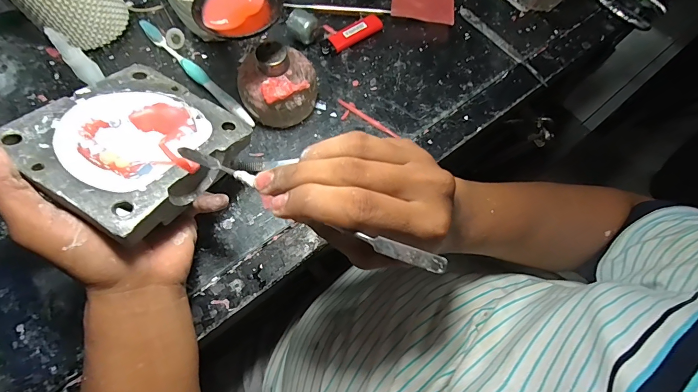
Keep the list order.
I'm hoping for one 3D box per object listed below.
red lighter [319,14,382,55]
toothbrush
[{"bbox_3d":[0.003,-0.189,0.414,0.079,0.013,0.025,-34,73,-14],"label":"red lighter"},{"bbox_3d":[-0.167,-0.134,0.385,0.184,0.015,0.014,42,72,13],"label":"toothbrush"}]

